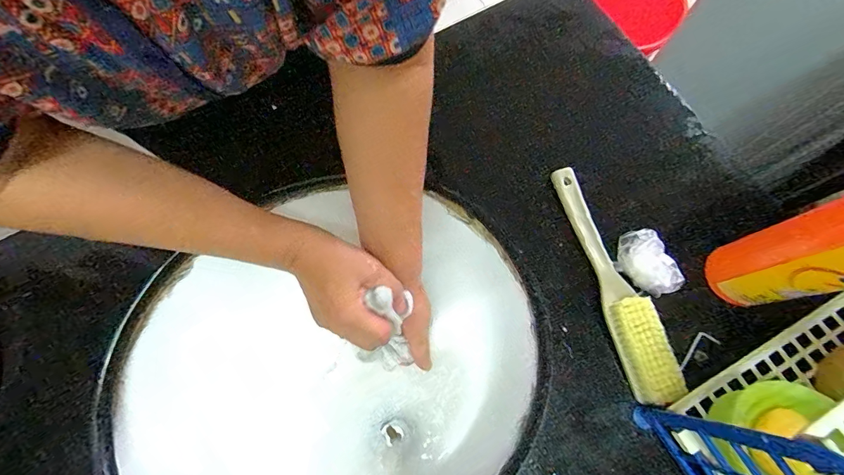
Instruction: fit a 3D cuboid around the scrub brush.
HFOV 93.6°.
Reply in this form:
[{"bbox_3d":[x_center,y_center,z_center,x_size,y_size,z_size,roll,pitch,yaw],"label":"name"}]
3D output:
[{"bbox_3d":[0.170,0.034,0.363,0.032,0.038,0.220,-17,72,-3],"label":"scrub brush"}]

